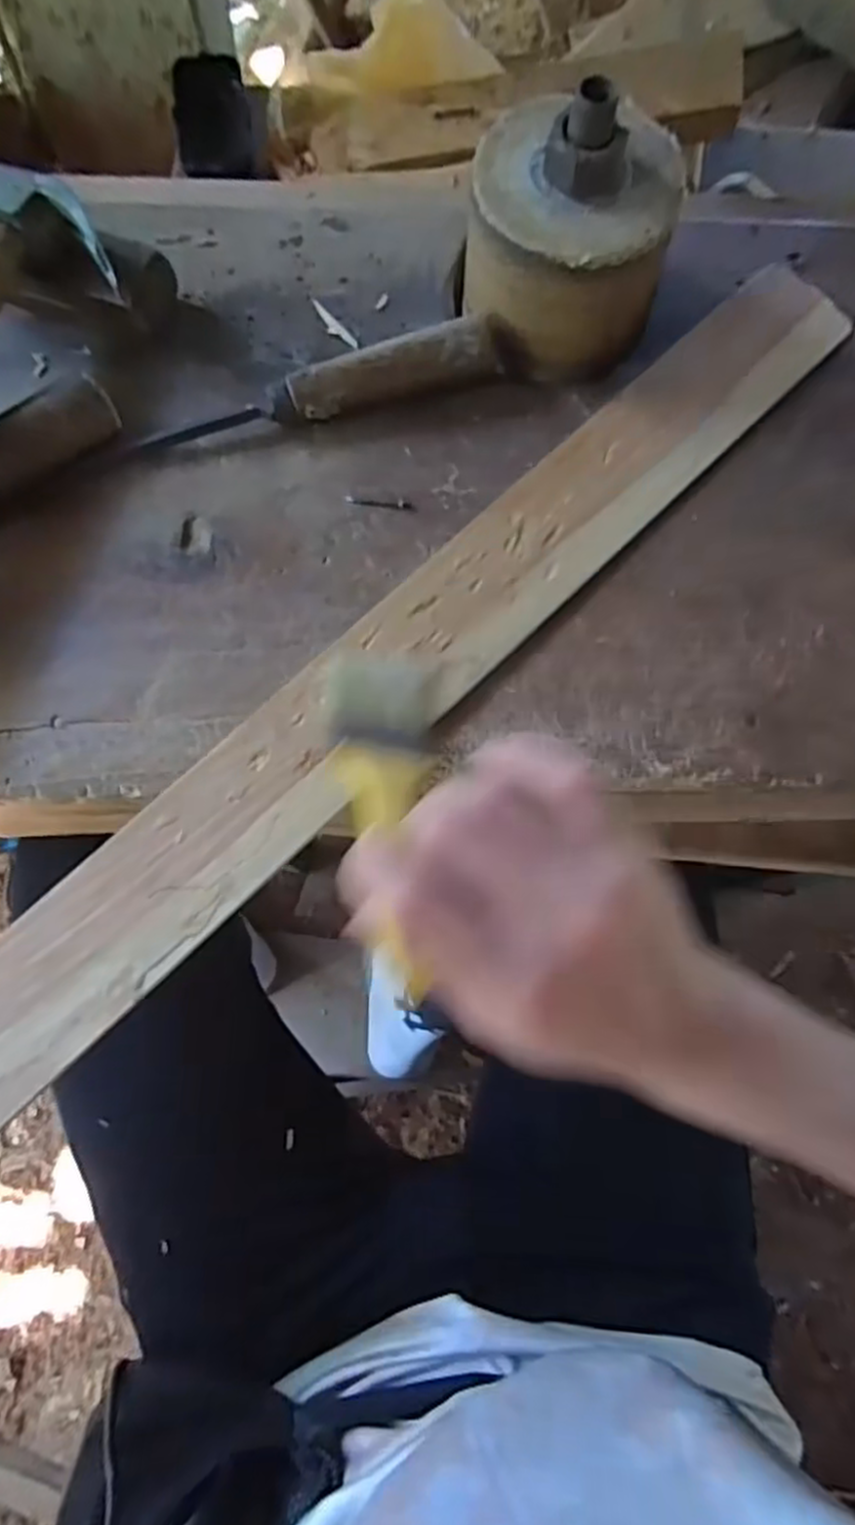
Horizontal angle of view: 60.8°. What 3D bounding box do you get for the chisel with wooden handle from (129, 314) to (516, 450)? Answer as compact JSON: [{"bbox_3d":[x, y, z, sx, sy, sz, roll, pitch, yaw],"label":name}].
[{"bbox_3d":[-0.050,-0.195,0.378,0.196,0.032,0.024,-14,78,-7],"label":"chisel with wooden handle"}]

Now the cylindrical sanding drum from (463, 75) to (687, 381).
[{"bbox_3d":[0.069,-0.266,0.361,0.094,0.097,0.094,1,77,-3],"label":"cylindrical sanding drum"}]

